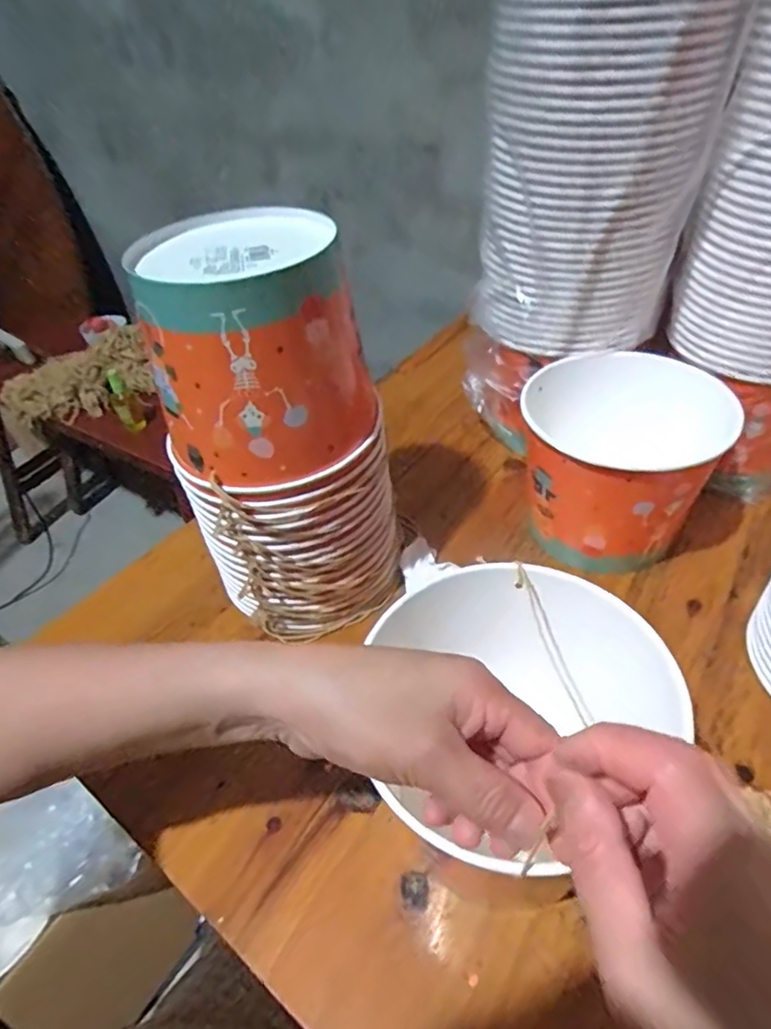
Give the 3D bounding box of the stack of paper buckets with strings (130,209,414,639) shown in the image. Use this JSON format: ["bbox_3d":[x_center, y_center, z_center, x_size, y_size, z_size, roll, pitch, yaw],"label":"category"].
[{"bbox_3d":[-0.082,-0.058,0.445,0.152,0.291,0.141,-21,45,-16],"label":"stack of paper buckets with strings"}]

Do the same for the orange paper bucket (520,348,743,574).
[{"bbox_3d":[0.202,-0.044,0.511,0.144,0.143,0.147,2,44,8],"label":"orange paper bucket"}]

